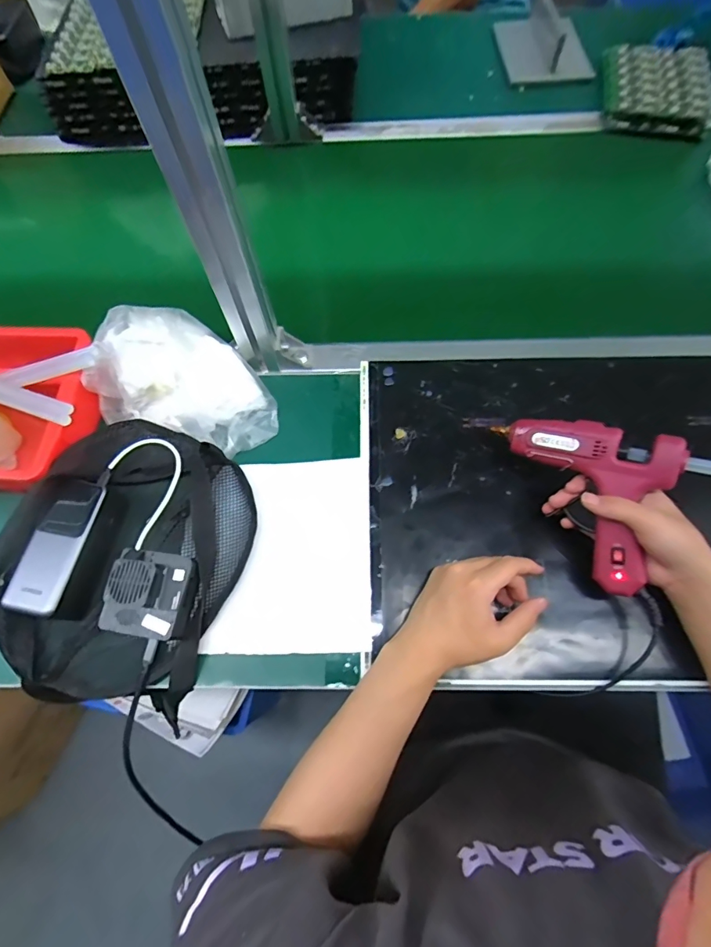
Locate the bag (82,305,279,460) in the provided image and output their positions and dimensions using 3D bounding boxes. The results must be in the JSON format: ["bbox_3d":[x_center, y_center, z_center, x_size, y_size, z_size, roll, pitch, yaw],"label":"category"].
[{"bbox_3d":[-0.182,-0.110,0.490,0.185,0.092,0.132,13,69,7],"label":"bag"}]

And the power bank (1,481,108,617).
[{"bbox_3d":[-0.288,0.073,0.433,0.056,0.037,0.129,9,69,7],"label":"power bank"}]

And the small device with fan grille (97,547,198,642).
[{"bbox_3d":[-0.195,0.115,0.421,0.076,0.041,0.079,7,68,5],"label":"small device with fan grille"}]

